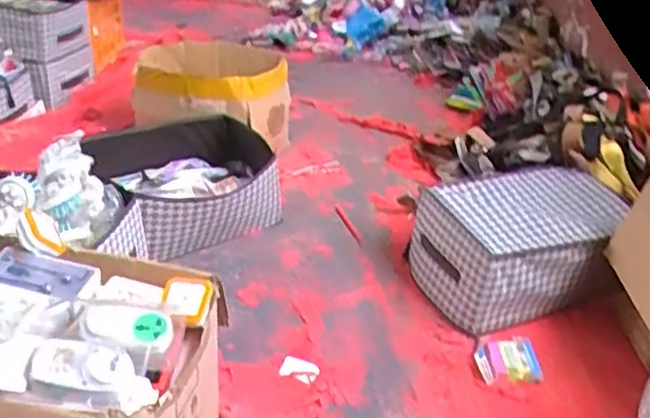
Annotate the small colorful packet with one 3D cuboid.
[{"bbox_3d":[0.327,0.268,1.222,0.118,0.024,0.101,-2,29,-10],"label":"small colorful packet"}]

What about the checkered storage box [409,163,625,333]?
[{"bbox_3d":[0.393,0.071,1.410,0.406,0.195,0.296,-13,32,-28],"label":"checkered storage box"}]

